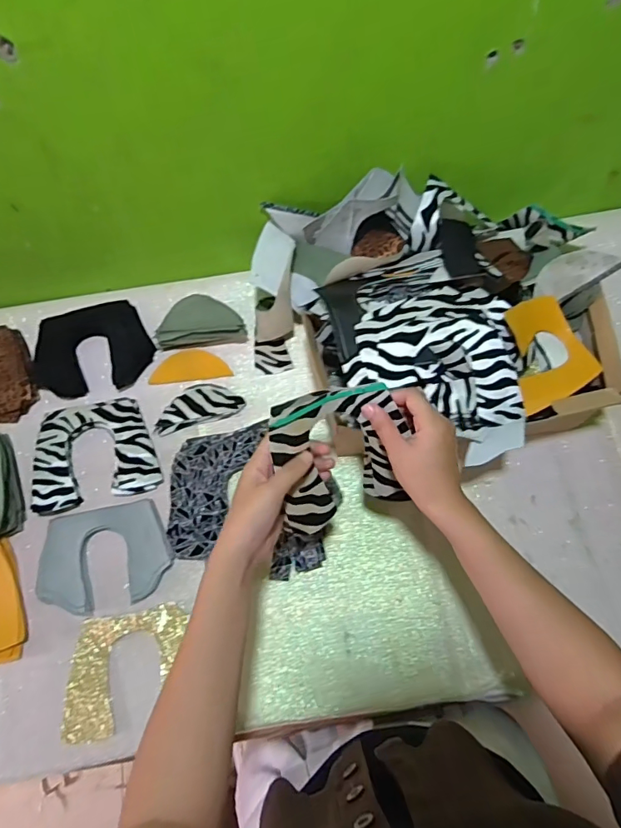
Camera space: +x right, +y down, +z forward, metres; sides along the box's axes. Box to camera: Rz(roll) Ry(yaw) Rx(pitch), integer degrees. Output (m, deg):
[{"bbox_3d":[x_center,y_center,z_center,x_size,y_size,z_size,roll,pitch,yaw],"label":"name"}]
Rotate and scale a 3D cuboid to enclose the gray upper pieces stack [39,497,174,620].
[{"bbox_3d":[-0.248,0.170,0.582,0.157,0.011,0.116,-16,69,-4],"label":"gray upper pieces stack"}]

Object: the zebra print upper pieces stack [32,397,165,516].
[{"bbox_3d":[-0.282,0.046,0.626,0.152,0.014,0.135,-17,69,-5],"label":"zebra print upper pieces stack"}]

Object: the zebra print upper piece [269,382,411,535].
[{"bbox_3d":[0.029,0.044,0.462,0.120,0.032,0.131,-13,107,-13],"label":"zebra print upper piece"}]

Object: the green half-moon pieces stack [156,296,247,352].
[{"bbox_3d":[-0.156,-0.129,0.688,0.127,0.039,0.068,-8,69,-1],"label":"green half-moon pieces stack"}]

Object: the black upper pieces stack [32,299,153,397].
[{"bbox_3d":[-0.307,-0.091,0.683,0.165,0.032,0.124,-12,69,-3],"label":"black upper pieces stack"}]

